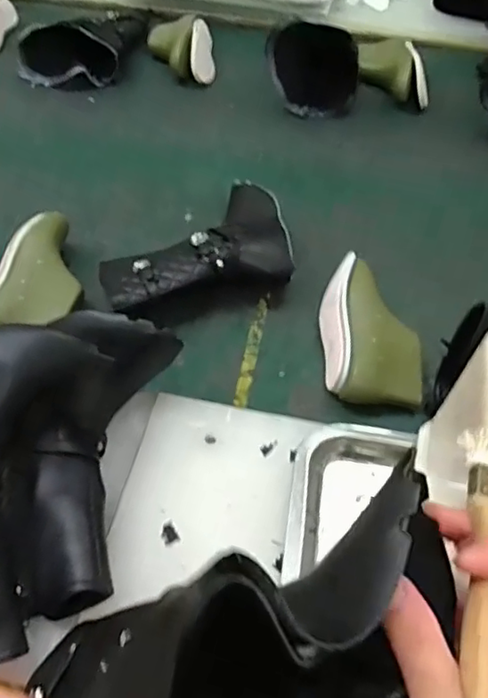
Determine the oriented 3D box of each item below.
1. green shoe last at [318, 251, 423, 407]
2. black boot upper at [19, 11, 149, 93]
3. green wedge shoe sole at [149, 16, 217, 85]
[{"bbox_3d":[0.131,-0.018,0.629,0.094,0.053,0.173,0,51,-1],"label":"green shoe last"},{"bbox_3d":[-0.257,-0.525,1.007,0.161,0.085,0.224,12,52,8],"label":"black boot upper"},{"bbox_3d":[-0.104,-0.501,1.012,0.108,0.053,0.136,-5,51,-5],"label":"green wedge shoe sole"}]

